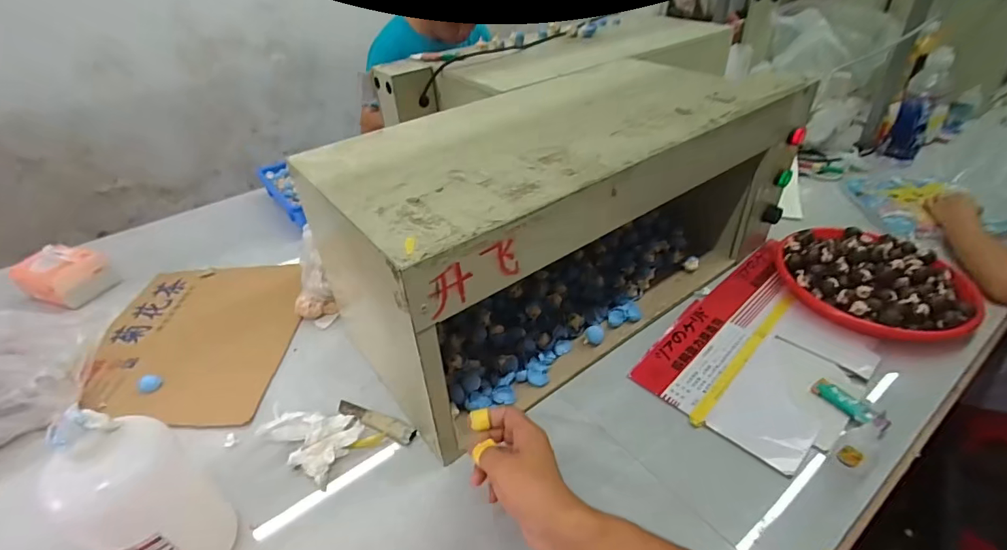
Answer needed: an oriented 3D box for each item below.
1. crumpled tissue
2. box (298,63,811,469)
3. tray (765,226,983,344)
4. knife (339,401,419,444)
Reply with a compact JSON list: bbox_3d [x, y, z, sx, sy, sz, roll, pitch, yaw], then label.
[{"bbox_3d":[-0.224,0.189,0.568,0.098,0.034,0.078,19,43,26],"label":"crumpled tissue"},{"bbox_3d":[0.093,-0.085,0.685,0.626,0.284,0.286,-27,44,-27],"label":"box"},{"bbox_3d":[0.543,0.004,0.705,0.226,0.058,0.242,-2,38,2],"label":"tray"},{"bbox_3d":[-0.161,0.182,0.596,0.116,0.012,0.024,16,47,20],"label":"knife"}]

